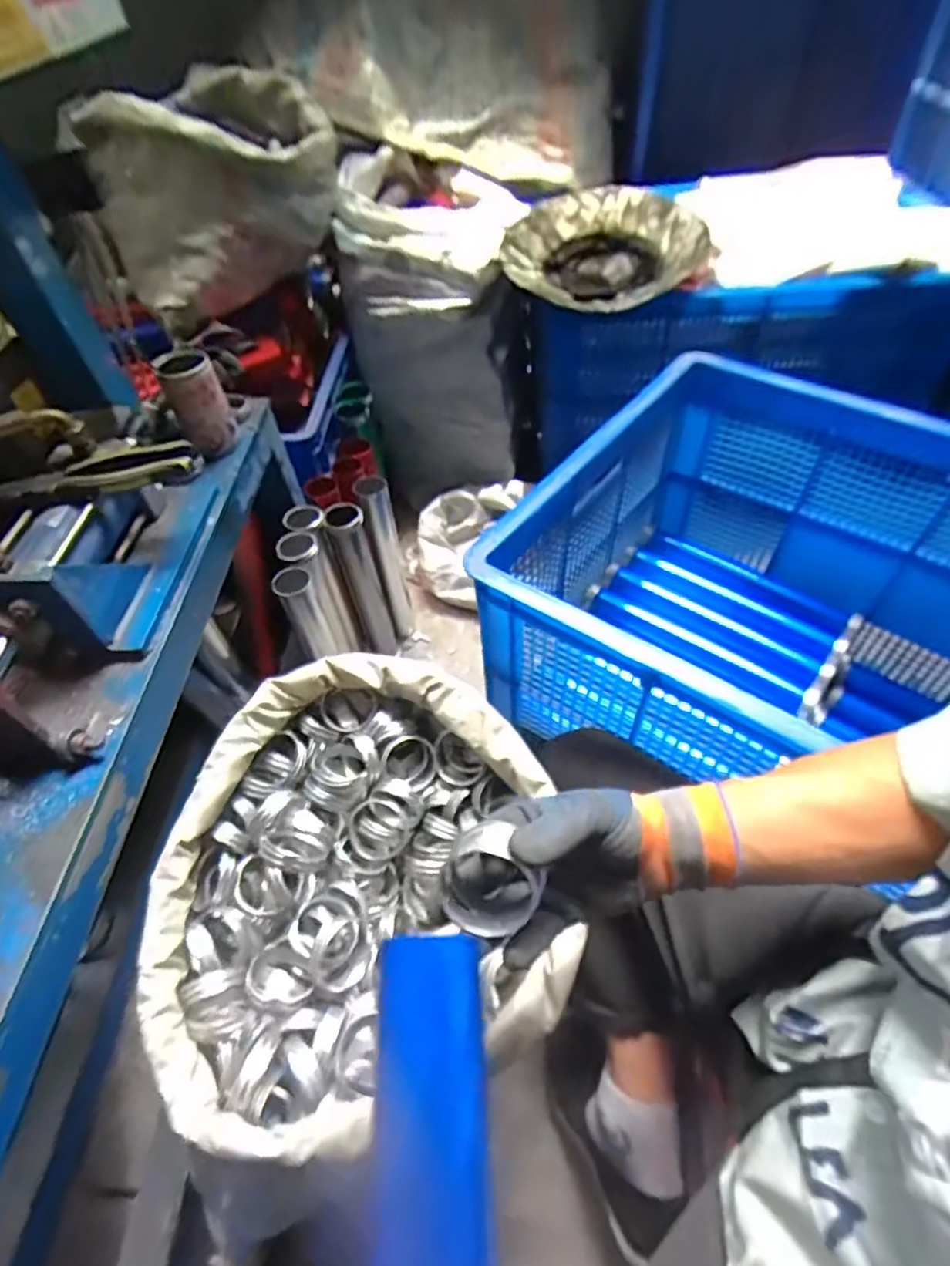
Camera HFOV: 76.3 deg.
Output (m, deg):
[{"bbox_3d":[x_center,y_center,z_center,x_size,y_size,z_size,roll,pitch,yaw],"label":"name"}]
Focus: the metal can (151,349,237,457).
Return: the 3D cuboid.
[{"bbox_3d":[-0.350,-0.288,0.768,0.064,0.114,0.069,-29,53,-22],"label":"metal can"}]

